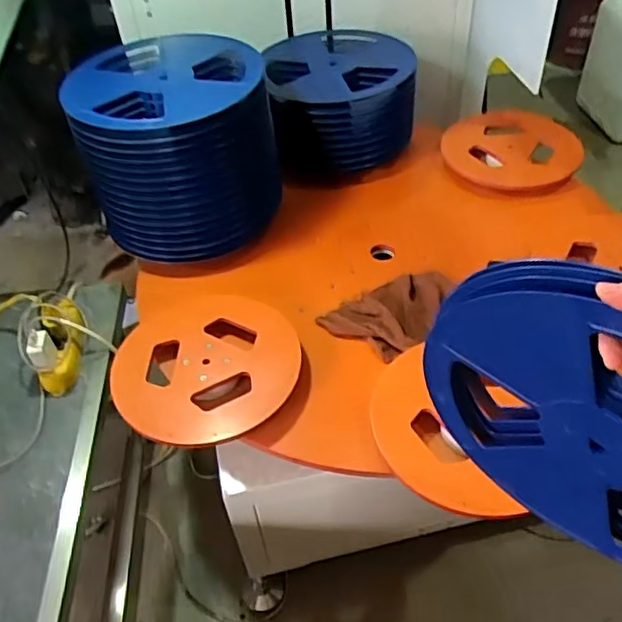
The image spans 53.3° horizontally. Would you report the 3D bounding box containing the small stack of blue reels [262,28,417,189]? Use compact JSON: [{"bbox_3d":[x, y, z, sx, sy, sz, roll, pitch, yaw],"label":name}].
[{"bbox_3d":[0.062,-0.409,1.258,0.290,0.209,0.298,-7,45,-2],"label":"small stack of blue reels"}]

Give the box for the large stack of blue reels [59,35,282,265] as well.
[{"bbox_3d":[-0.210,-0.275,1.062,0.285,0.285,0.282,0,45,5],"label":"large stack of blue reels"}]

